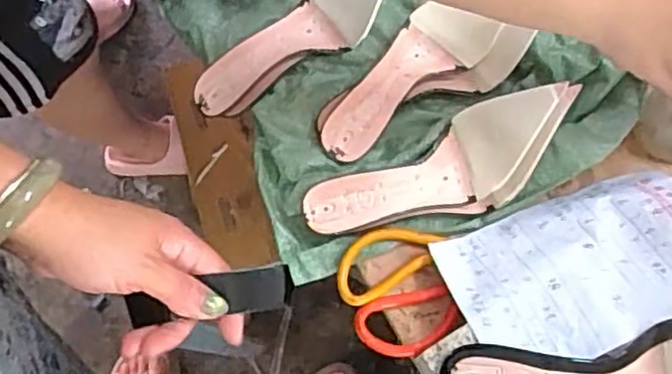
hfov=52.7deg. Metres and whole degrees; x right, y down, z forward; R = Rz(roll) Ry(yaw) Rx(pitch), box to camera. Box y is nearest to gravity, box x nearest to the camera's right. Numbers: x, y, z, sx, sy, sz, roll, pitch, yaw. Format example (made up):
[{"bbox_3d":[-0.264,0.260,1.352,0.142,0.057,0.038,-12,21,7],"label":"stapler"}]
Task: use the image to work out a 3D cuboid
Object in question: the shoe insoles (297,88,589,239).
[{"bbox_3d":[0.089,-0.015,0.577,0.244,0.064,0.083,-24,73,10],"label":"shoe insoles"}]

